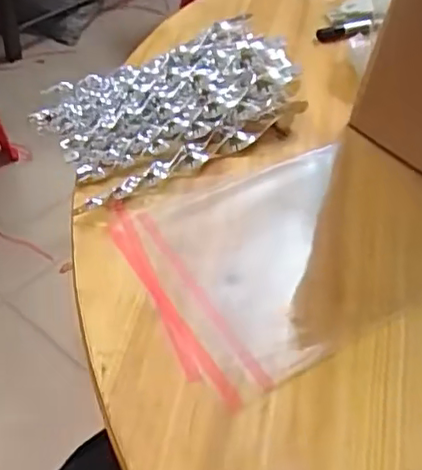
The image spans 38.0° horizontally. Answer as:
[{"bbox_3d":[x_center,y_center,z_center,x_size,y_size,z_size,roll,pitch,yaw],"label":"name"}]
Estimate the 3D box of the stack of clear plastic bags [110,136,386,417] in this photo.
[{"bbox_3d":[0.064,0.020,0.587,0.262,0.011,0.228,-18,52,-21],"label":"stack of clear plastic bags"}]

